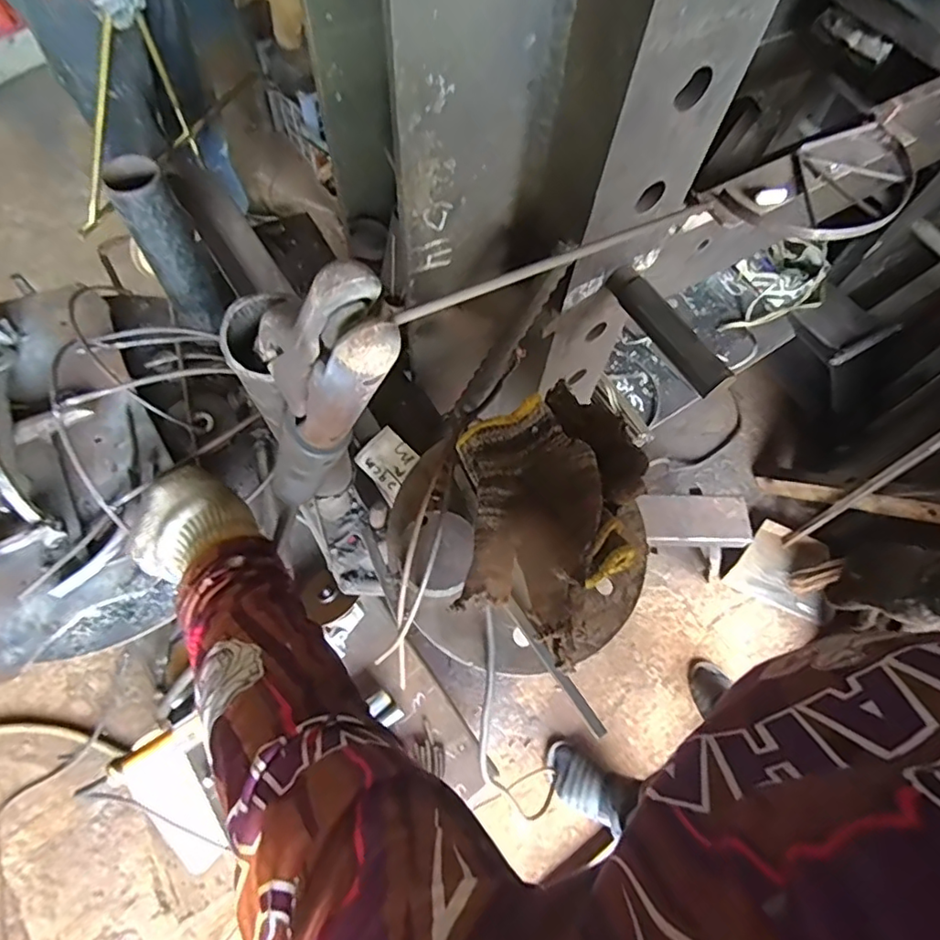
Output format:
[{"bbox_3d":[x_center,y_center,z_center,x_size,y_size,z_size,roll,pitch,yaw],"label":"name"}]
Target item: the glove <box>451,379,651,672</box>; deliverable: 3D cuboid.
[{"bbox_3d":[0.058,0.023,0.440,0.143,0.044,0.208,17,66,5],"label":"glove"}]

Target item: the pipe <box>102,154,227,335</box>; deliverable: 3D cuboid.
[{"bbox_3d":[-0.295,-0.216,0.573,0.054,0.168,0.052,-26,70,-13],"label":"pipe"}]

